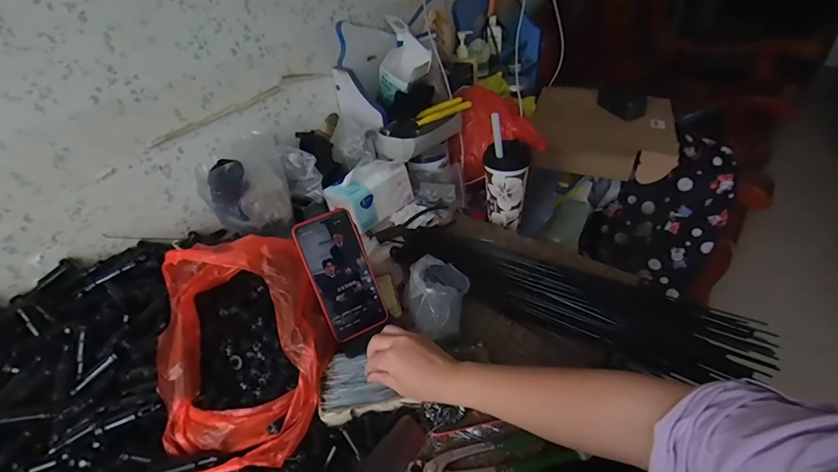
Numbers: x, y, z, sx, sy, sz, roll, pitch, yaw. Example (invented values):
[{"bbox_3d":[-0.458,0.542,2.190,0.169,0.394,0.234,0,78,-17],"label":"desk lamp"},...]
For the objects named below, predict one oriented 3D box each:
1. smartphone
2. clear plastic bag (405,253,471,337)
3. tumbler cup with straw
[{"bbox_3d":[-0.100,0.051,0.549,0.079,0.163,0.013,-24,11,-21],"label":"smartphone"},{"bbox_3d":[0.028,0.088,0.612,0.082,0.076,0.123,1,39,9],"label":"clear plastic bag"},{"bbox_3d":[0.167,-0.123,0.794,0.080,0.205,0.077,8,41,17],"label":"tumbler cup with straw"}]

